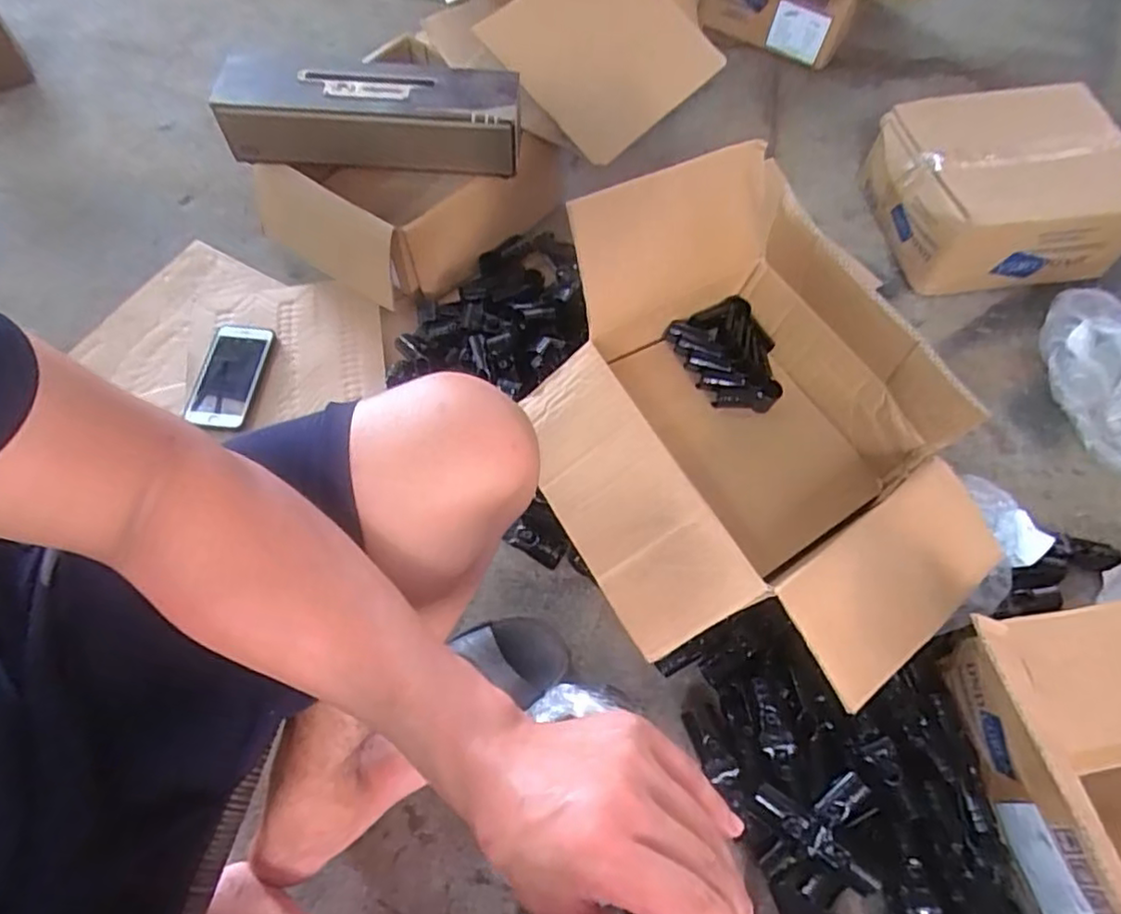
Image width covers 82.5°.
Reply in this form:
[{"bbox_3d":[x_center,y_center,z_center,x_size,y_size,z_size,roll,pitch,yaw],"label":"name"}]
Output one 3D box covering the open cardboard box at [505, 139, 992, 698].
[{"bbox_3d":[0.192,-0.022,0.652,0.383,0.228,0.482,-29,68,-16],"label":"open cardboard box"}]

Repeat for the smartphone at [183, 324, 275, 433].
[{"bbox_3d":[-0.457,-0.111,0.878,0.085,0.008,0.152,8,68,3],"label":"smartphone"}]

